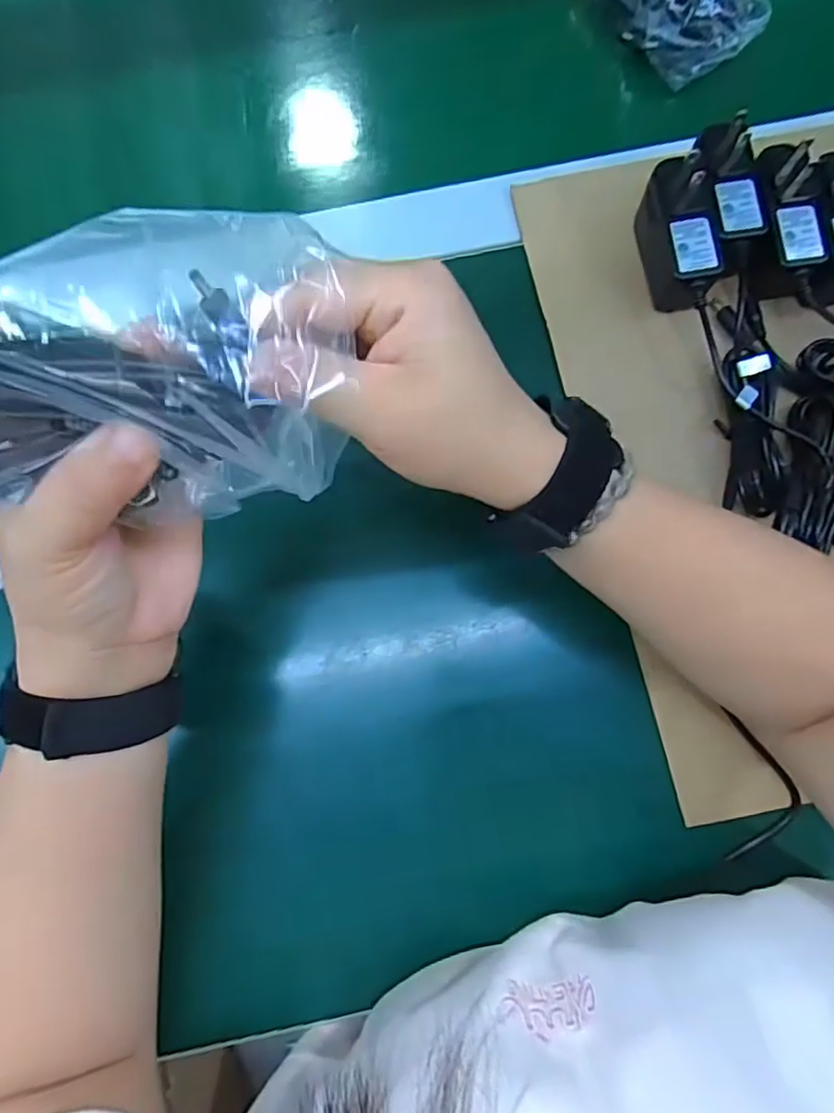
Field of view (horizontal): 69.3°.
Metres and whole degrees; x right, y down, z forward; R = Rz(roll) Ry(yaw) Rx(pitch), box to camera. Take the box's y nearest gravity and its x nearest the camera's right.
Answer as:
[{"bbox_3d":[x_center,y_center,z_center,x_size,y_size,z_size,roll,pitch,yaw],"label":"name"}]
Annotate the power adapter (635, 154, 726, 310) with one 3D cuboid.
[{"bbox_3d":[0.150,-0.180,0.341,0.031,0.059,0.074,-3,78,0],"label":"power adapter"}]

